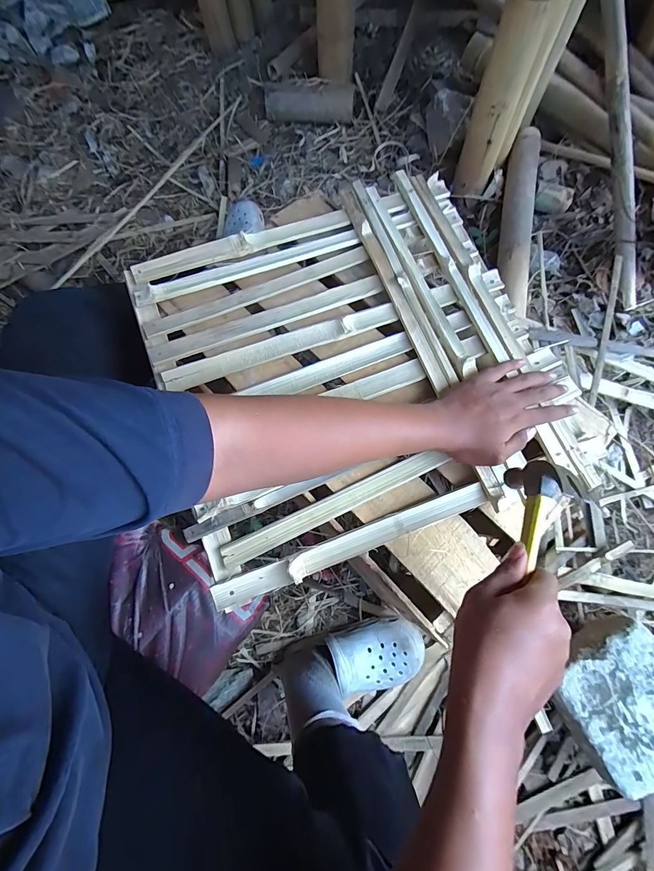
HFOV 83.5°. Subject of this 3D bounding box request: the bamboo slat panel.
[{"bbox_3d":[0.030,-0.109,0.498,0.503,0.030,0.494,-20,75,-4],"label":"bamboo slat panel"}]

